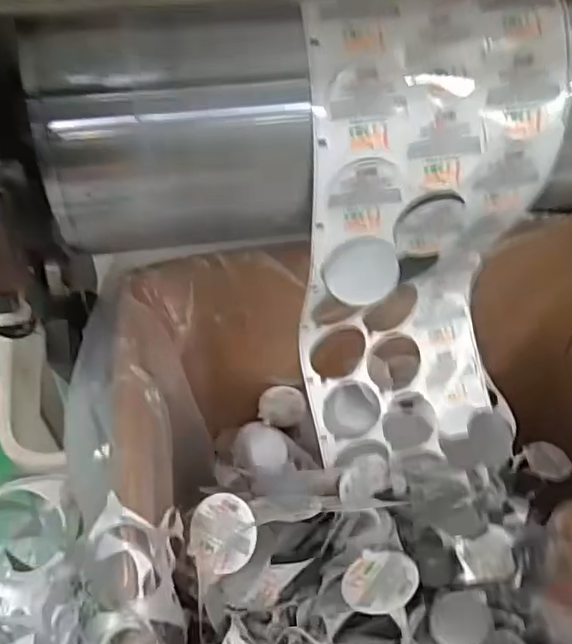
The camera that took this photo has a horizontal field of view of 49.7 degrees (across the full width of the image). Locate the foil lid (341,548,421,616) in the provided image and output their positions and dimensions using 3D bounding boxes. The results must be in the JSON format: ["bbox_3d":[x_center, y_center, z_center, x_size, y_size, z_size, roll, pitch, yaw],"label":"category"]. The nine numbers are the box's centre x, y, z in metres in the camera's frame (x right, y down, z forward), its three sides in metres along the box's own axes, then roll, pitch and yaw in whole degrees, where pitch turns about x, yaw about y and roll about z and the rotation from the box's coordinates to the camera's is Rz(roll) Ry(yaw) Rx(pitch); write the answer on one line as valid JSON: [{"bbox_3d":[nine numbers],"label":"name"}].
[{"bbox_3d":[0.066,0.182,0.434,0.052,0.004,0.050,-16,25,8],"label":"foil lid"}]

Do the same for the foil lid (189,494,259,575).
[{"bbox_3d":[-0.045,0.152,0.445,0.052,0.009,0.052,-9,66,22],"label":"foil lid"}]

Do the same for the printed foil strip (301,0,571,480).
[{"bbox_3d":[0.102,-0.030,0.483,0.177,0.390,0.079,-7,43,-8],"label":"printed foil strip"}]

